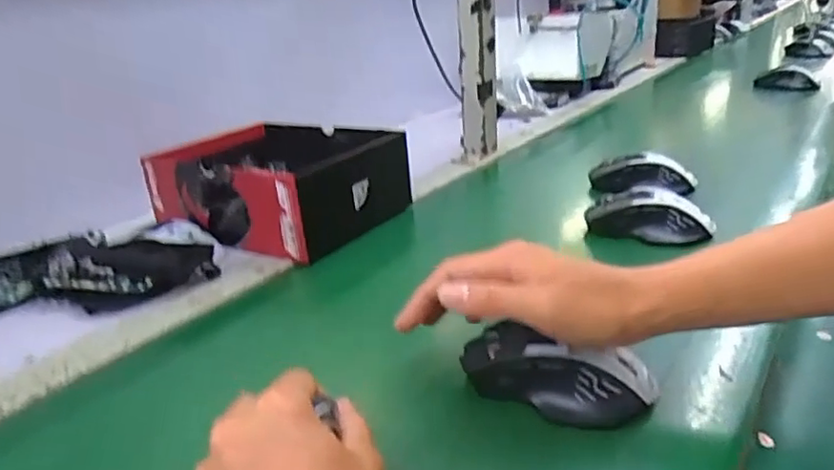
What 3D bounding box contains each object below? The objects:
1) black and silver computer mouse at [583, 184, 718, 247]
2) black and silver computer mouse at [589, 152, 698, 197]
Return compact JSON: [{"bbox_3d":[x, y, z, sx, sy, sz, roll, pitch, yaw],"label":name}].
[{"bbox_3d":[0.226,-0.022,0.590,0.118,0.035,0.061,3,24,15],"label":"black and silver computer mouse"},{"bbox_3d":[0.263,-0.071,0.707,0.121,0.036,0.065,3,24,14],"label":"black and silver computer mouse"}]

